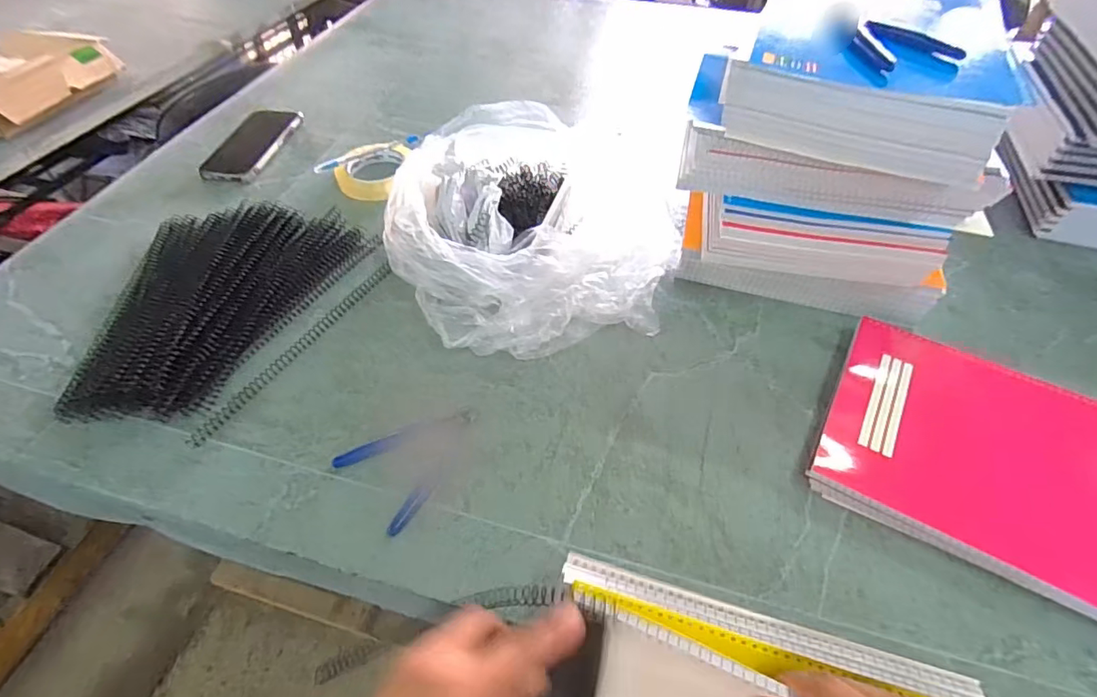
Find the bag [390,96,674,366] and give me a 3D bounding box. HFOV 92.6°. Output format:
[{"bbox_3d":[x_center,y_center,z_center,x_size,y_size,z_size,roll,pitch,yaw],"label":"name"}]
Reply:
[{"bbox_3d":[-0.021,-0.151,0.584,0.295,0.098,0.322,-13,53,-10],"label":"bag"}]

